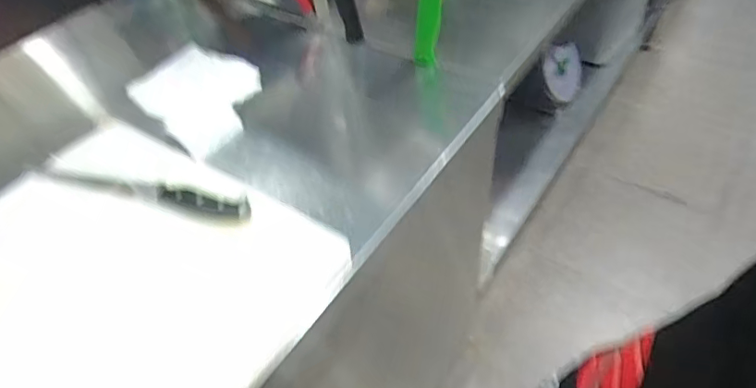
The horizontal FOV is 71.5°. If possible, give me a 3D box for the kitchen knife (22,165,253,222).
[{"bbox_3d":[-0.276,-0.008,0.594,0.292,0.020,0.028,12,50,17],"label":"kitchen knife"}]

